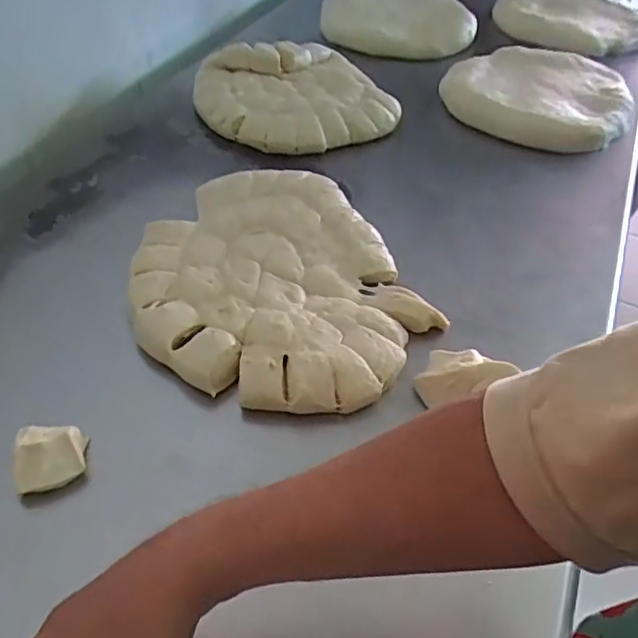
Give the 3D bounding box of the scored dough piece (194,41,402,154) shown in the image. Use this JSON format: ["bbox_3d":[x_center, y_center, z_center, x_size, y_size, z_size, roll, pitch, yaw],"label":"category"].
[{"bbox_3d":[-0.040,-0.314,0.838,0.241,0.062,0.222,2,46,-2],"label":"scored dough piece"}]

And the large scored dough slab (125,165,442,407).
[{"bbox_3d":[-0.046,-0.040,0.592,0.254,0.030,0.307,-18,50,-20],"label":"large scored dough slab"}]

